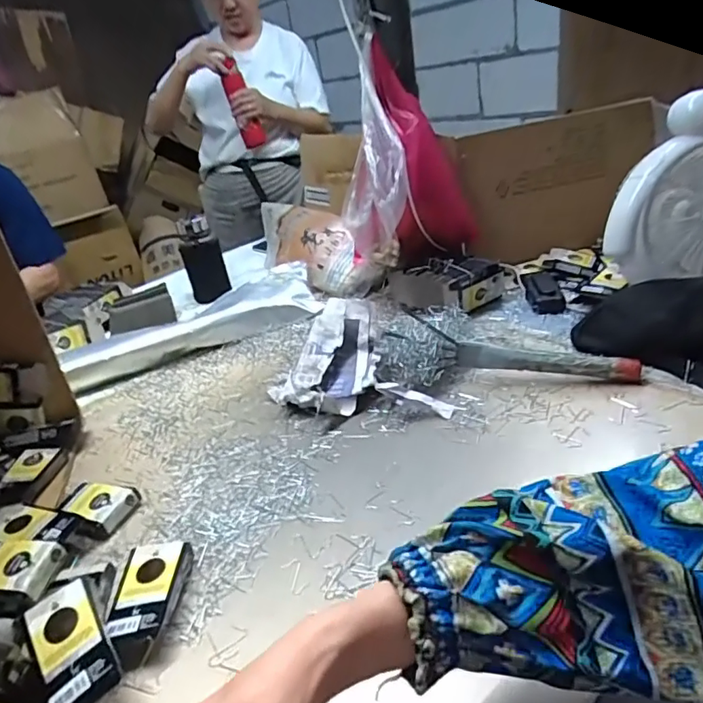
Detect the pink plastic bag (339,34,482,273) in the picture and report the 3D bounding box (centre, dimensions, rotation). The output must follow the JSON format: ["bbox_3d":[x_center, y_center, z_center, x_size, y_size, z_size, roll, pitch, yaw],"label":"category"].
[{"bbox_3d":[0.089,-0.291,0.856,0.194,0.315,0.252,-4,29,14],"label":"pink plastic bag"}]

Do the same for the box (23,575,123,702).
[{"bbox_3d":[-0.212,0.223,0.405,0.051,0.018,0.095,-33,52,-16],"label":"box"}]

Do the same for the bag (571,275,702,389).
[{"bbox_3d":[0.402,-0.027,0.618,0.259,0.086,0.135,16,38,41],"label":"bag"}]

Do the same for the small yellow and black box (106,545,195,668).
[{"bbox_3d":[-0.177,0.212,0.455,0.054,0.025,0.102,-8,28,7],"label":"small yellow and black box"}]

